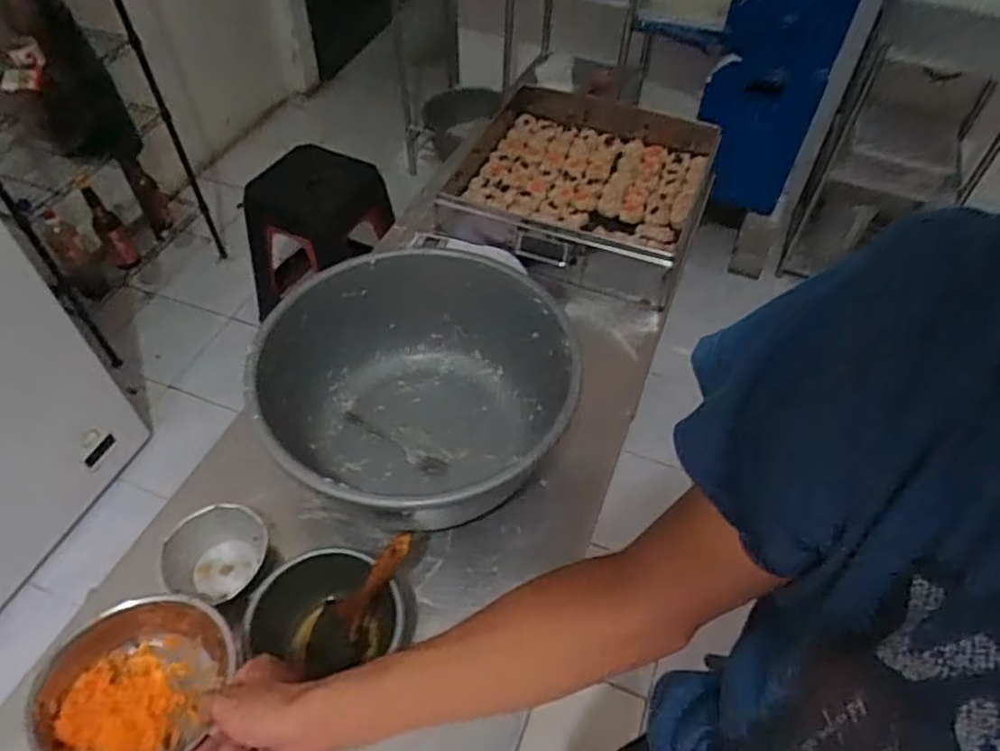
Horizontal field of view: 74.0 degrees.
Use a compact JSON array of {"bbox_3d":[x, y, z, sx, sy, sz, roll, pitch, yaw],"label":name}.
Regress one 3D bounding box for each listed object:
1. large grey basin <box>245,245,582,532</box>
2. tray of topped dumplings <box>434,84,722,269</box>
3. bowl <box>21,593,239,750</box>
[{"bbox_3d":[-0.098,0.037,0.812,0.340,0.193,0.355,1,50,-1],"label":"large grey basin"},{"bbox_3d":[0.145,-0.359,1.199,0.426,0.083,0.518,19,49,12],"label":"tray of topped dumplings"},{"bbox_3d":[-0.323,0.277,0.588,0.156,0.054,0.152,3,48,-3],"label":"bowl"}]

